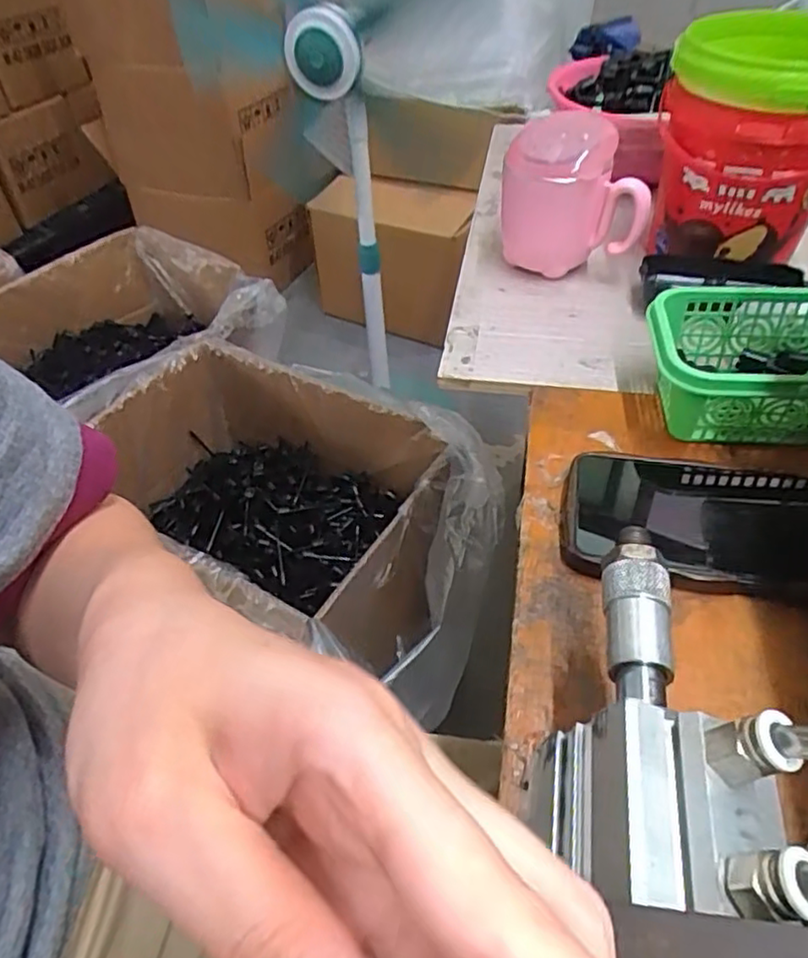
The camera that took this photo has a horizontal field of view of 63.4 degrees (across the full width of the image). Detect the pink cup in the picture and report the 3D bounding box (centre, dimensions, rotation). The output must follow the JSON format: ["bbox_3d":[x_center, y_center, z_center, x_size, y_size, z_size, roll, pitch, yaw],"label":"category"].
[{"bbox_3d":[0.129,-0.213,0.501,0.107,0.106,0.069,9,48,11],"label":"pink cup"}]

